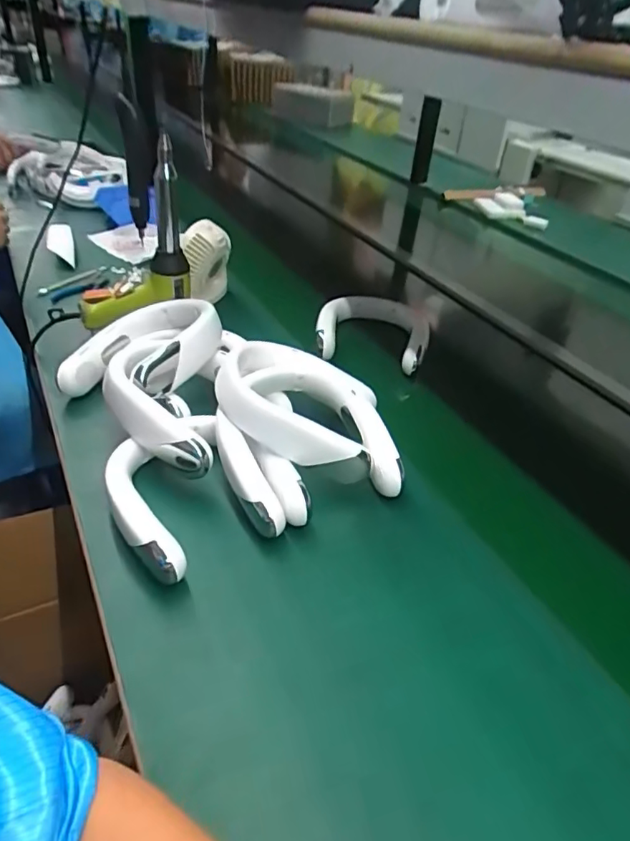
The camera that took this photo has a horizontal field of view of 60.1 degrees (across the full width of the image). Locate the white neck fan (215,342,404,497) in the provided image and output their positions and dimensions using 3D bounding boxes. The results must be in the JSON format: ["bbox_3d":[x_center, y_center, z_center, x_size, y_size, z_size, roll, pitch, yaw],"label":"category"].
[{"bbox_3d":[-0.007,-0.017,0.670,0.232,0.060,0.185,15,39,-10],"label":"white neck fan"}]

